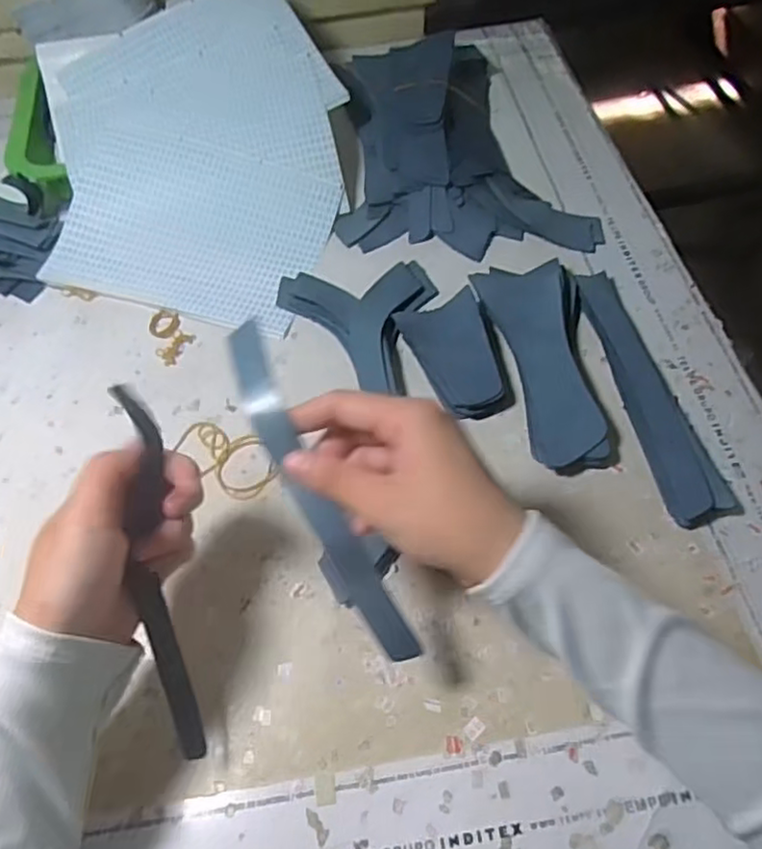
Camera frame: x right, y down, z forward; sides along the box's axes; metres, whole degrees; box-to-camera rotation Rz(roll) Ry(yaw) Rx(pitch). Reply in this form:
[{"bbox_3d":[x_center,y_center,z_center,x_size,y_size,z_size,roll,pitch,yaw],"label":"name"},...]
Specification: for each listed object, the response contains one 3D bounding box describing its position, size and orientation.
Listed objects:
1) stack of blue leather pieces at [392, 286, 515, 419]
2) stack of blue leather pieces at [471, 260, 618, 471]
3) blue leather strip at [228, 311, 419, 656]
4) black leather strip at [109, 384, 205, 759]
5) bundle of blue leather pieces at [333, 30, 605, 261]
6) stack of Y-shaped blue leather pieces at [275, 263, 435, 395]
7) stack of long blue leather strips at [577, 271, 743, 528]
[{"bbox_3d":[0.056,-0.049,0.449,0.059,0.018,0.091,-18,58,-7],"label":"stack of blue leather pieces"},{"bbox_3d":[0.113,-0.045,0.440,0.067,0.018,0.161,-7,57,-1],"label":"stack of blue leather pieces"},{"bbox_3d":[-0.032,0.033,0.317,0.022,0.019,0.179,-27,87,-13],"label":"blue leather strip"},{"bbox_3d":[-0.109,0.070,0.318,0.020,0.014,0.178,-8,88,-1],"label":"black leather strip"},{"bbox_3d":[0.066,-0.248,0.554,0.201,0.046,0.243,-2,57,2],"label":"bundle of blue leather pieces"},{"bbox_3d":[-0.013,-0.072,0.472,0.112,0.014,0.148,-9,57,-2],"label":"stack of Y-shaped blue leather pieces"},{"bbox_3d":[0.174,-0.027,0.430,0.037,0.013,0.191,-10,57,-3],"label":"stack of long blue leather strips"}]

